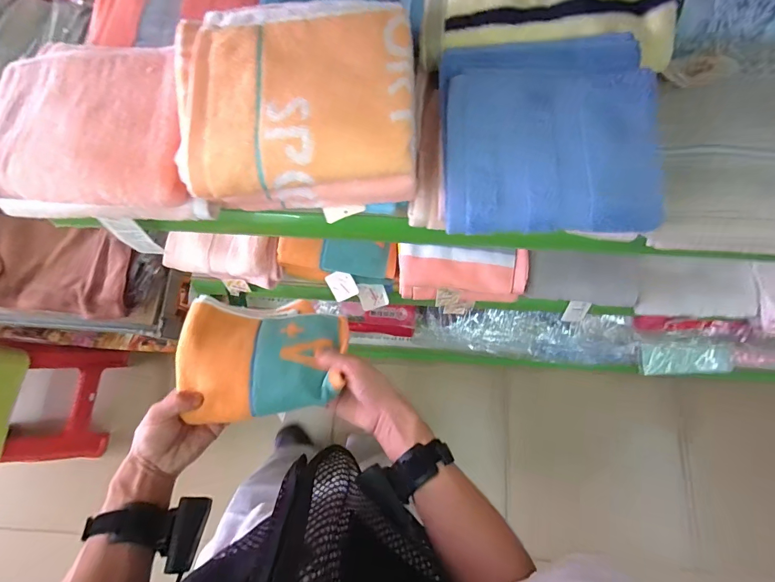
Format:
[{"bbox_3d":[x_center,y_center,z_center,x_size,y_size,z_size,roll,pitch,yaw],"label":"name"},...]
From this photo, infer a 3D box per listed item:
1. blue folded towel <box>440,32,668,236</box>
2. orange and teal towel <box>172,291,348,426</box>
[{"bbox_3d":[0.136,-0.137,0.326,0.171,0.026,0.176,1,77,1],"label":"blue folded towel"},{"bbox_3d":[-0.154,0.075,0.489,0.203,0.043,0.169,-1,47,-14],"label":"orange and teal towel"}]

